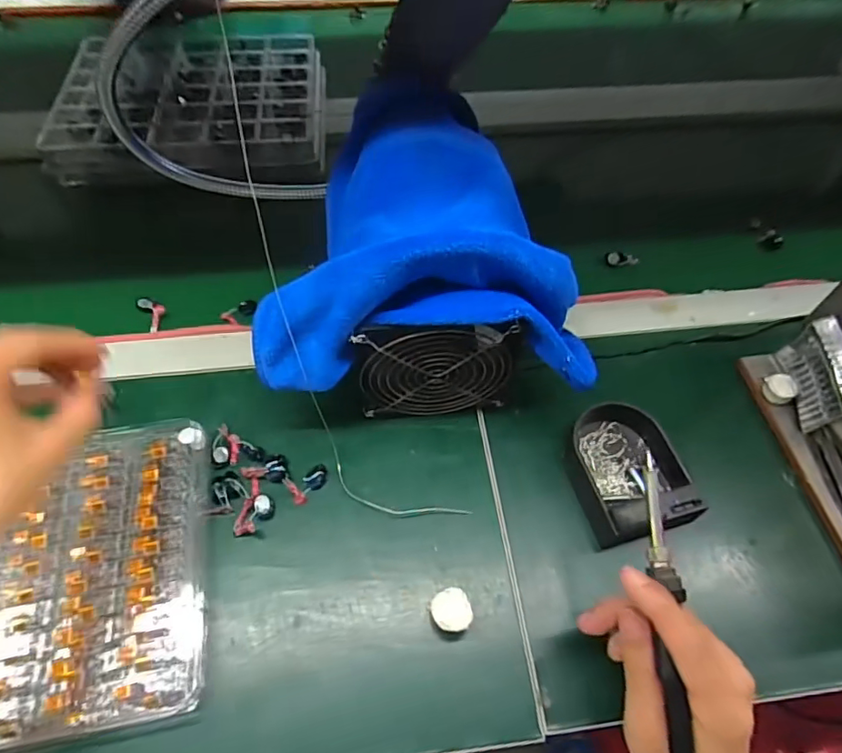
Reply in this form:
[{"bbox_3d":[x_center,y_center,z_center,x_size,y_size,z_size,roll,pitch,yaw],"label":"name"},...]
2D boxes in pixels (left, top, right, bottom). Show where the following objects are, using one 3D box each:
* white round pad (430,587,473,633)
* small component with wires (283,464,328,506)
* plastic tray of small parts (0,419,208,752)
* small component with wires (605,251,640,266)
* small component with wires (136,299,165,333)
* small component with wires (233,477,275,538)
[{"bbox_3d":[0.020,0.159,0.363,0.024,0.024,0.026,1,56,-1],"label":"white round pad"},{"bbox_3d":[-0.086,0.082,0.417,0.032,0.015,0.019,-29,62,-19],"label":"small component with wires"},{"bbox_3d":[-0.283,0.141,0.362,0.265,0.034,0.191,-9,57,-7],"label":"plastic tray of small parts"},{"bbox_3d":[0.209,-0.122,0.564,0.035,0.012,0.012,18,55,36],"label":"small component with wires"},{"bbox_3d":[-0.256,-0.063,0.515,0.021,0.007,0.048,-29,62,-19],"label":"small component with wires"},{"bbox_3d":[-0.123,0.097,0.405,0.023,0.016,0.044,9,57,4],"label":"small component with wires"}]

